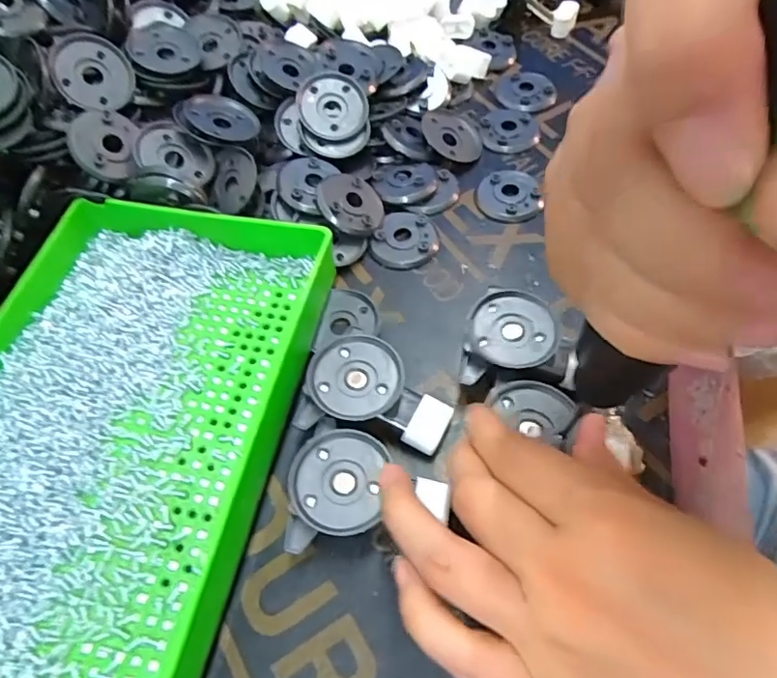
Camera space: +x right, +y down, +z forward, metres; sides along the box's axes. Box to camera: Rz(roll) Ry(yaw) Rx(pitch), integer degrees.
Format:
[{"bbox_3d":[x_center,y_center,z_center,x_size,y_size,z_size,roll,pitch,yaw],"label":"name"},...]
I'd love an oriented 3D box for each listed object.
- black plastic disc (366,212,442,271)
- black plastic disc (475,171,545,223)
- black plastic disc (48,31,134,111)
[{"bbox_3d":[0.010,-0.058,0.323,0.038,0.005,0.042,24,64,17],"label":"black plastic disc"},{"bbox_3d":[0.074,-0.089,0.338,0.039,0.005,0.040,6,60,7],"label":"black plastic disc"},{"bbox_3d":[-0.173,-0.156,0.321,0.042,0.007,0.044,2,88,-27],"label":"black plastic disc"}]

